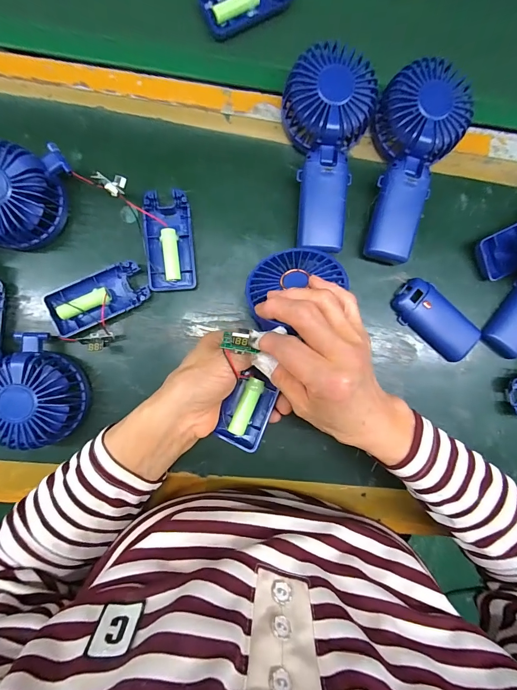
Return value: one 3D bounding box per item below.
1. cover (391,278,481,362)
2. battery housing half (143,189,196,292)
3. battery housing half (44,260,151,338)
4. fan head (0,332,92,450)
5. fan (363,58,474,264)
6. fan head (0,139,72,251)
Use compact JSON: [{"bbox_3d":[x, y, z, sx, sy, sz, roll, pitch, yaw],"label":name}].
[{"bbox_3d":[0.182,-0.027,0.343,0.091,0.017,0.046,38,88,-3],"label":"cover"},{"bbox_3d":[-0.085,-0.099,0.326,0.044,0.018,0.091,-4,91,-4],"label":"battery housing half"},{"bbox_3d":[-0.152,-0.045,0.322,0.091,0.022,0.042,-25,92,-3],"label":"battery housing half"},{"bbox_3d":[-0.196,0.043,0.302,0.082,0.049,0.089,32,89,-4],"label":"fan head"},{"bbox_3d":[0.144,-0.170,0.323,0.084,0.049,0.178,14,90,-4],"label":"fan"},{"bbox_3d":[-0.215,-0.138,0.300,0.079,0.050,0.094,38,88,-3],"label":"fan head"}]

